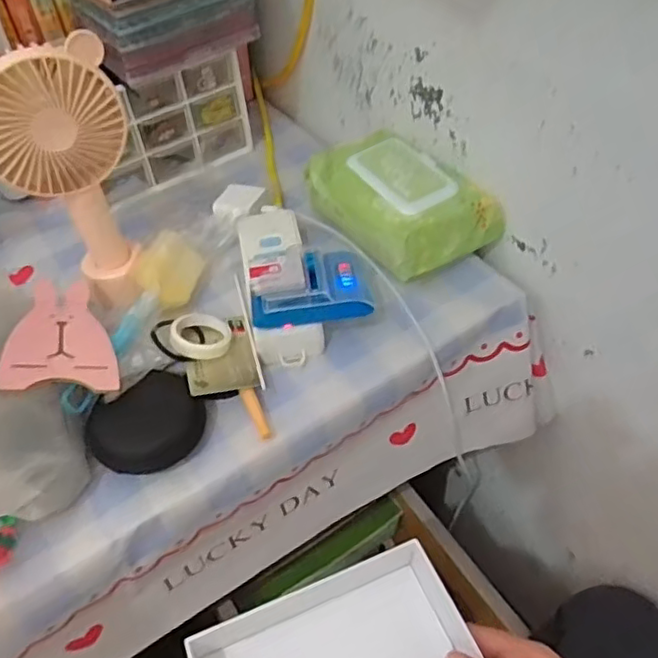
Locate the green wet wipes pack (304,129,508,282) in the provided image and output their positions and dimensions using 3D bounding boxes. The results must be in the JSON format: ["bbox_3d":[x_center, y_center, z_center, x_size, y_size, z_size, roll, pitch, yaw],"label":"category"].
[{"bbox_3d":[0.061,-0.115,0.561,0.109,0.066,0.158,-29,52,-22],"label":"green wet wipes pack"}]

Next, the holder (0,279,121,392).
[{"bbox_3d":[-0.194,0.001,0.454,0.070,0.004,0.125,1,36,-25],"label":"holder"}]

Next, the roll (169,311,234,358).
[{"bbox_3d":[-0.098,0.004,0.478,0.047,0.008,0.047,15,44,-15],"label":"roll"}]

